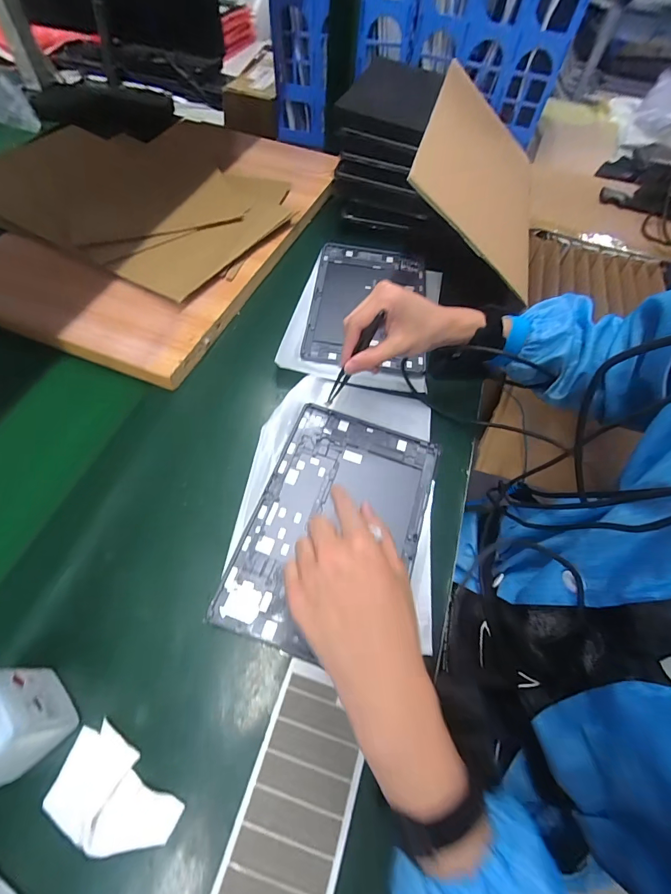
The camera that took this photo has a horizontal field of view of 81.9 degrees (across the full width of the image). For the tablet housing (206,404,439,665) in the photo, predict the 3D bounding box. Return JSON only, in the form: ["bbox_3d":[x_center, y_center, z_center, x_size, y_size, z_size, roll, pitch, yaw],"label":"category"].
[{"bbox_3d":[0.003,0.076,0.399,0.164,0.012,0.255,18,59,7],"label":"tablet housing"}]

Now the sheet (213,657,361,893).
[{"bbox_3d":[-0.034,0.279,0.276,0.075,0.006,0.206,19,58,4],"label":"sheet"}]

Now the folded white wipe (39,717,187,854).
[{"bbox_3d":[-0.159,0.249,0.274,0.092,0.010,0.054,32,62,15],"label":"folded white wipe"}]

